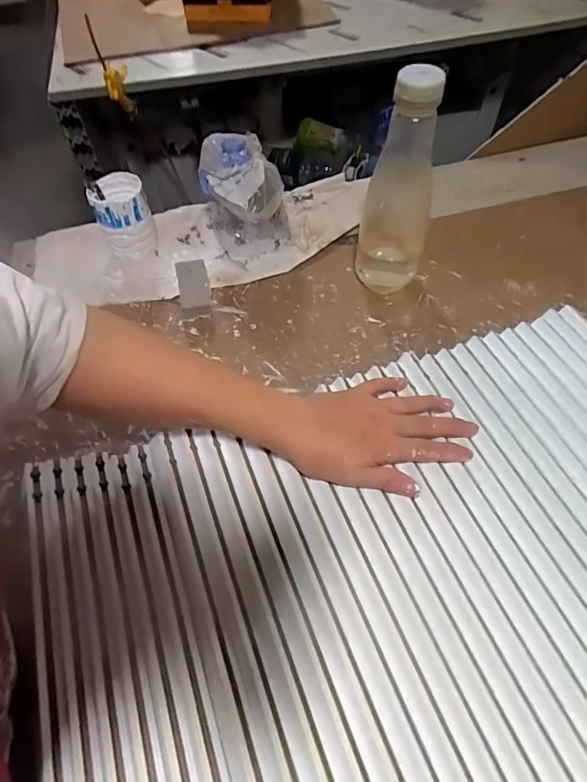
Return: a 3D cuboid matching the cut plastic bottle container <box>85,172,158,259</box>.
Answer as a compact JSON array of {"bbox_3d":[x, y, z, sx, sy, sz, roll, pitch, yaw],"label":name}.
[{"bbox_3d":[-0.214,-0.219,0.571,0.066,0.081,0.062,-18,58,-8],"label":"cut plastic bottle container"}]

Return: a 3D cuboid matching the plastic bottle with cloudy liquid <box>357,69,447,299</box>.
[{"bbox_3d":[0.106,-0.203,0.465,0.067,0.223,0.070,3,58,5],"label":"plastic bottle with cloudy liquid"}]

